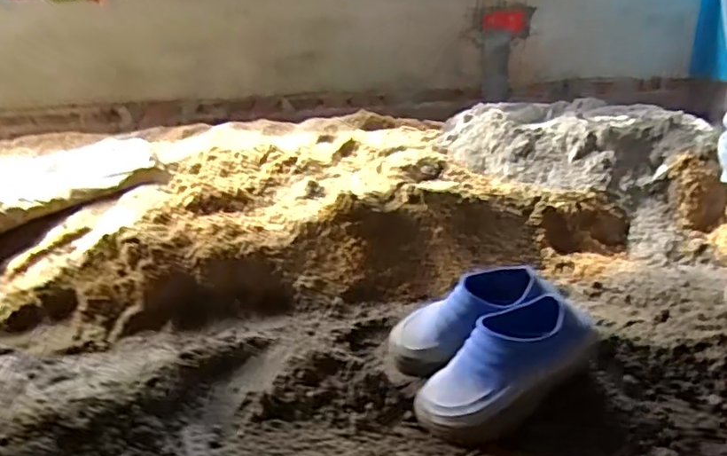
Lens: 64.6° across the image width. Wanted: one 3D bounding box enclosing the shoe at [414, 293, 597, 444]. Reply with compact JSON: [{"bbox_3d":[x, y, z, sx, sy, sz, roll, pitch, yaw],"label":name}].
[{"bbox_3d":[0.192,0.187,0.779,0.265,0.099,0.106,-38,27,0],"label":"shoe"}]

